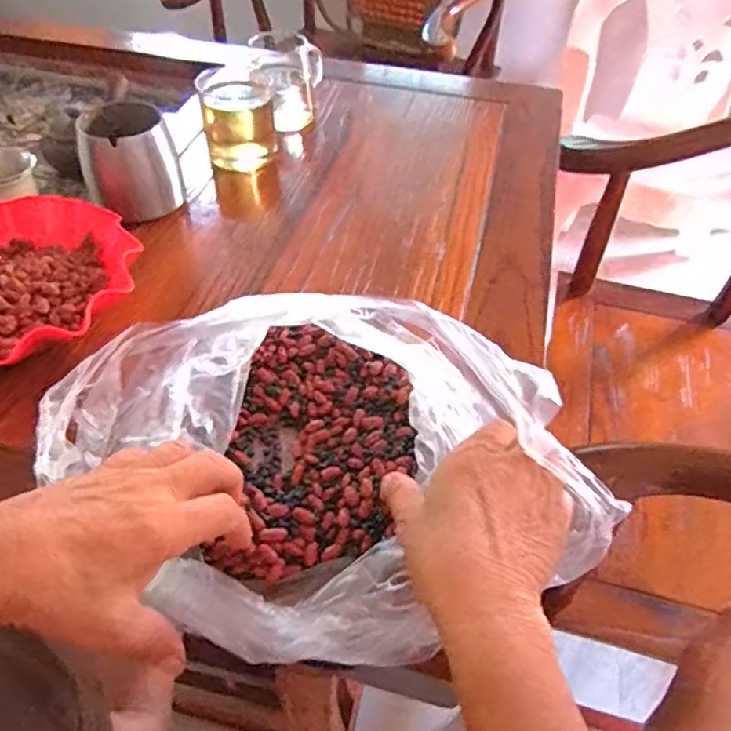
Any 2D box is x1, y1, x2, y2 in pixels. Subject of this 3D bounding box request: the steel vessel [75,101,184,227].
[{"bbox_3d":[-0.221,-0.189,0.586,0.084,0.104,0.068,-16,50,-16],"label":"steel vessel"}]

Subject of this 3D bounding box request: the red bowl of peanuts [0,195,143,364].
[{"bbox_3d":[-0.277,-0.058,0.494,0.188,0.056,0.182,1,48,-1],"label":"red bowl of peanuts"}]

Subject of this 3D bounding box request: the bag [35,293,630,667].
[{"bbox_3d":[-0.019,0.050,0.361,0.284,0.105,0.222,32,54,24],"label":"bag"}]

